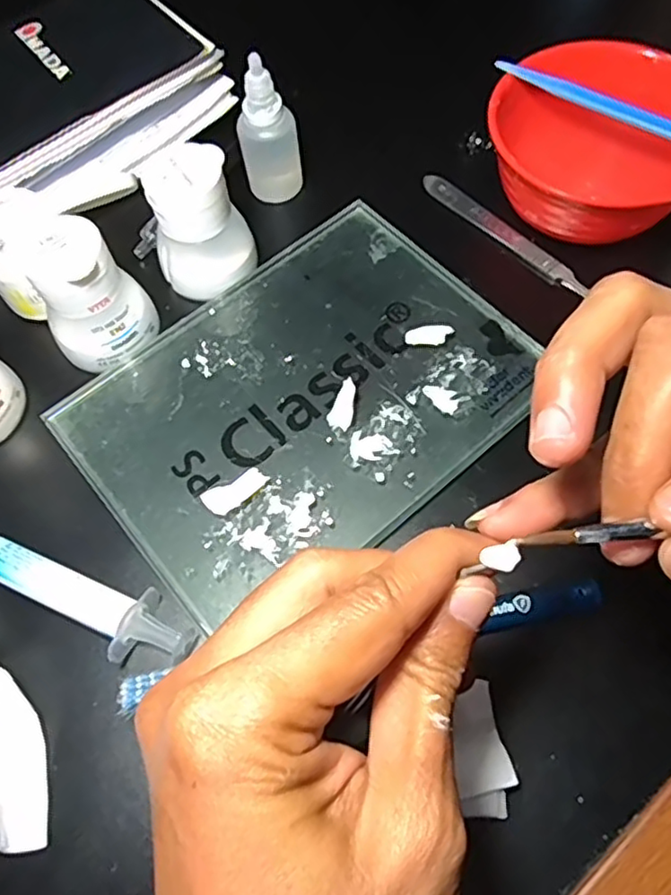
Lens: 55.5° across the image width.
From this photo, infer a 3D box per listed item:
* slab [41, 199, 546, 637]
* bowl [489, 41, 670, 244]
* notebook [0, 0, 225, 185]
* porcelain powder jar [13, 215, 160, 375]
[{"bbox_3d":[-0.014,-0.026,0.300,0.199,0.009,0.149,-38,69,-14],"label":"slab"},{"bbox_3d":[0.132,-0.149,0.327,0.105,0.053,0.103,-1,65,2],"label":"bowl"},{"bbox_3d":[-0.187,-0.202,0.372,0.209,0.028,0.142,-36,69,-14],"label":"notebook"},{"bbox_3d":[-0.116,-0.074,0.300,0.045,0.056,0.049,-1,65,2],"label":"porcelain powder jar"}]

